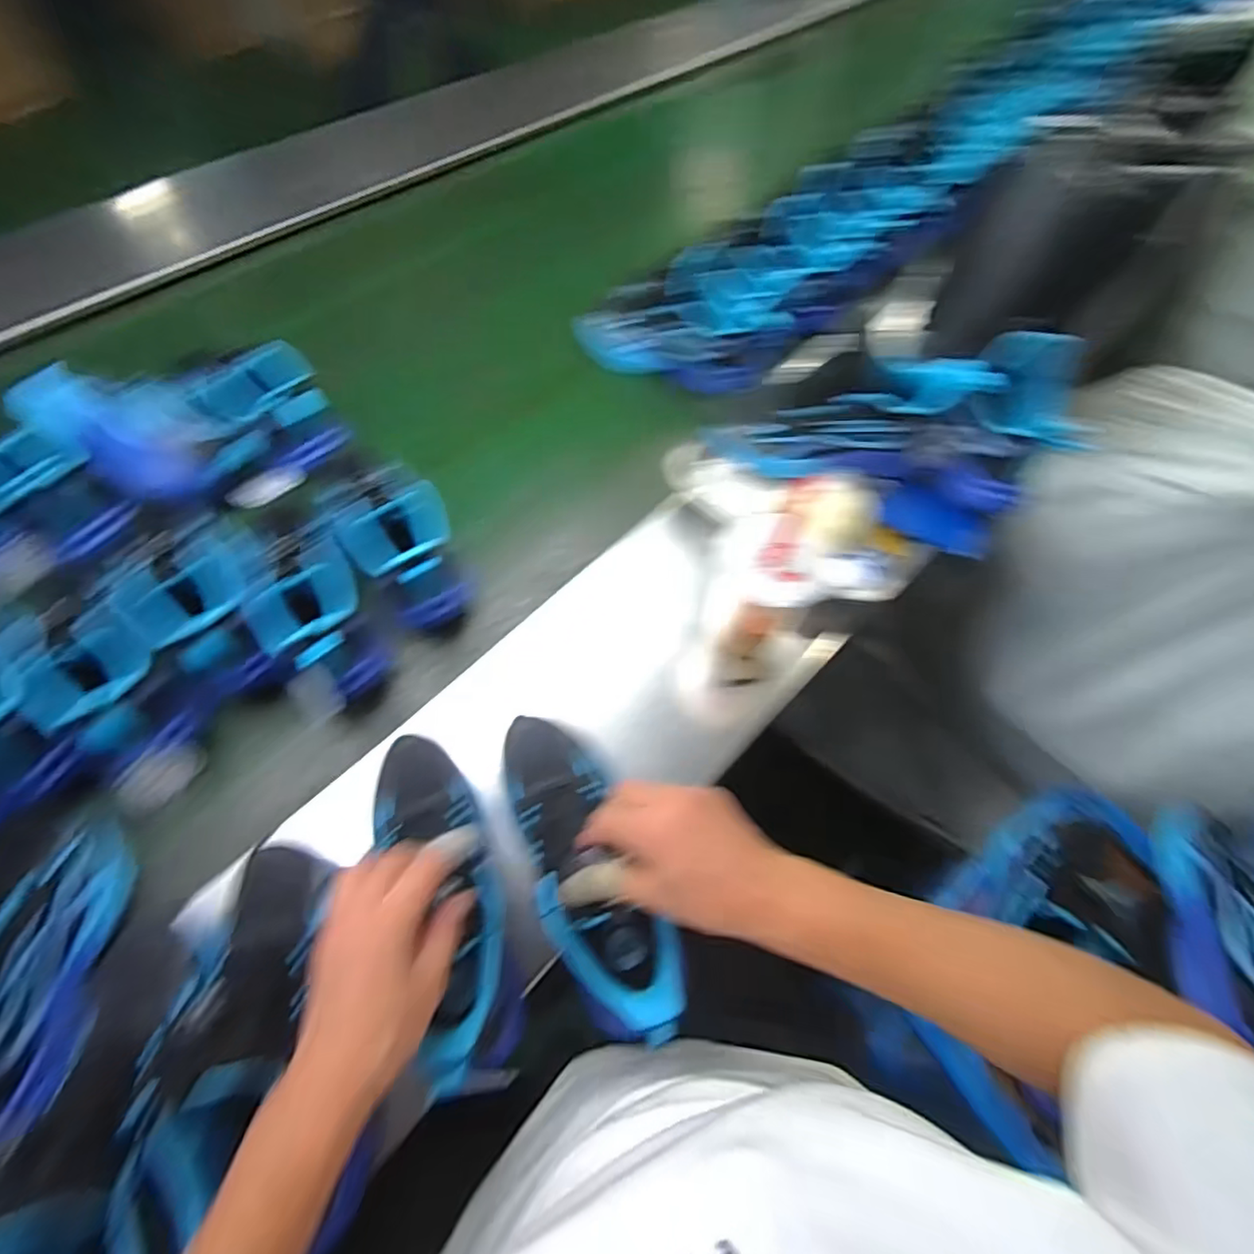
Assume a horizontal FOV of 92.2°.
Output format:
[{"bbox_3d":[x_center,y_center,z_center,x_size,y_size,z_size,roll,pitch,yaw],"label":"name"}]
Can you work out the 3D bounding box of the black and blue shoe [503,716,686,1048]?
[{"bbox_3d":[-0.033,0.169,0.441,0.076,0.094,0.243,-21,51,-15],"label":"black and blue shoe"}]

